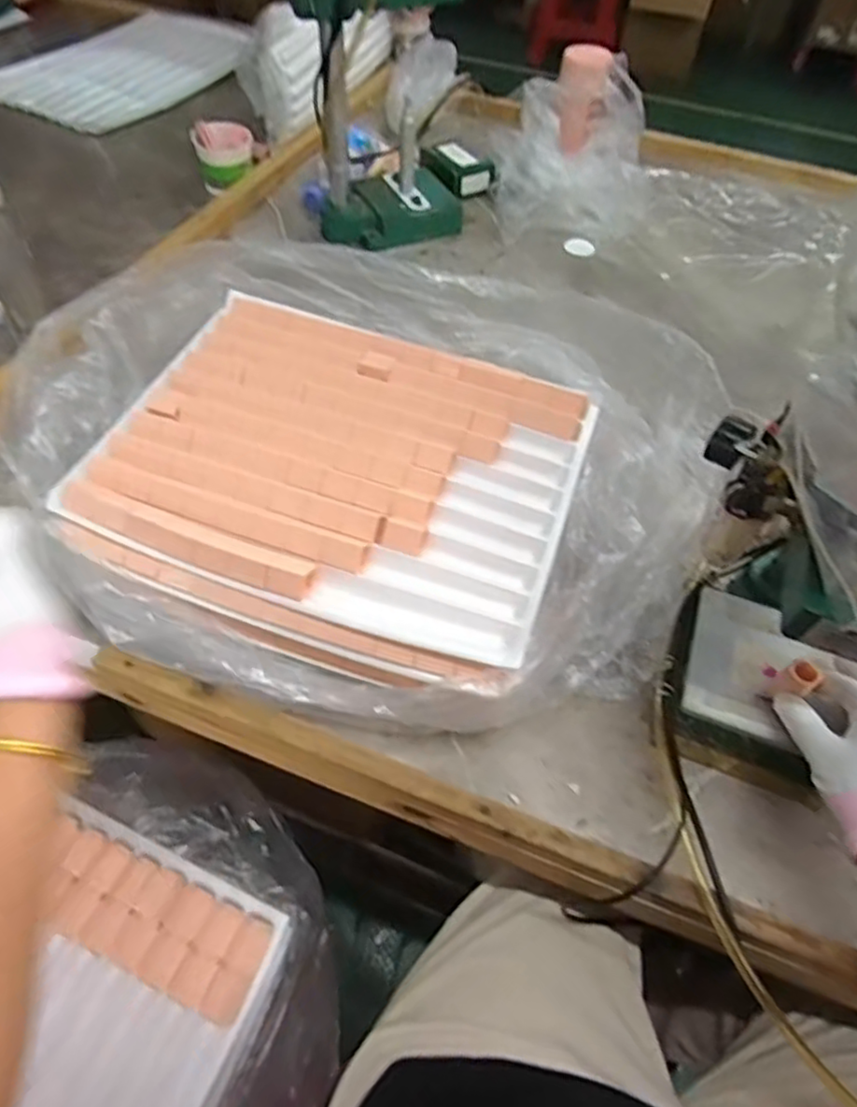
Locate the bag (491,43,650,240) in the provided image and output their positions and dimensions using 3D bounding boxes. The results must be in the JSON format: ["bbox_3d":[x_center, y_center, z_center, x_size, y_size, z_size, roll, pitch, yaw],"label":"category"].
[{"bbox_3d":[0.228,-0.614,0.976,0.236,0.138,0.286,16,56,7],"label":"bag"}]

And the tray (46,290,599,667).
[{"bbox_3d":[-0.071,-0.084,0.560,0.380,0.025,0.295,19,56,9],"label":"tray"}]

